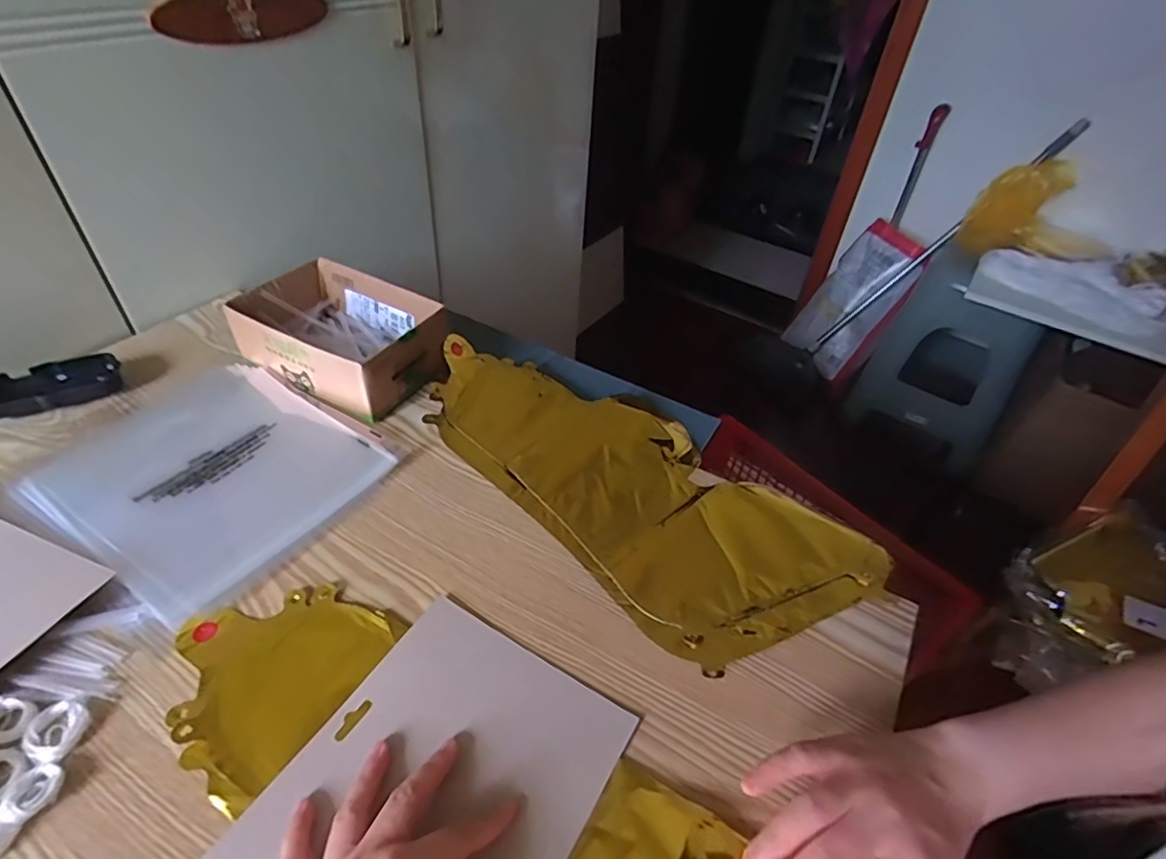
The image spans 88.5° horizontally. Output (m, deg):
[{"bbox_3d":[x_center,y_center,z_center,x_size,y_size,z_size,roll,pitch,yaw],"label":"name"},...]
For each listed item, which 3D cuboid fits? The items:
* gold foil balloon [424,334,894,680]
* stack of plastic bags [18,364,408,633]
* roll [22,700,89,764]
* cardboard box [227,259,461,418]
[{"bbox_3d":[0.034,0.032,0.544,0.195,0.009,0.419,-30,54,-33],"label":"gold foil balloon"},{"bbox_3d":[-0.322,0.026,0.514,0.250,0.009,0.210,27,47,20],"label":"stack of plastic bags"},{"bbox_3d":[-0.311,0.177,0.352,0.033,0.005,0.031,4,43,-3],"label":"roll"},{"bbox_3d":[-0.240,-0.095,0.608,0.194,0.066,0.129,25,46,19],"label":"cardboard box"}]

